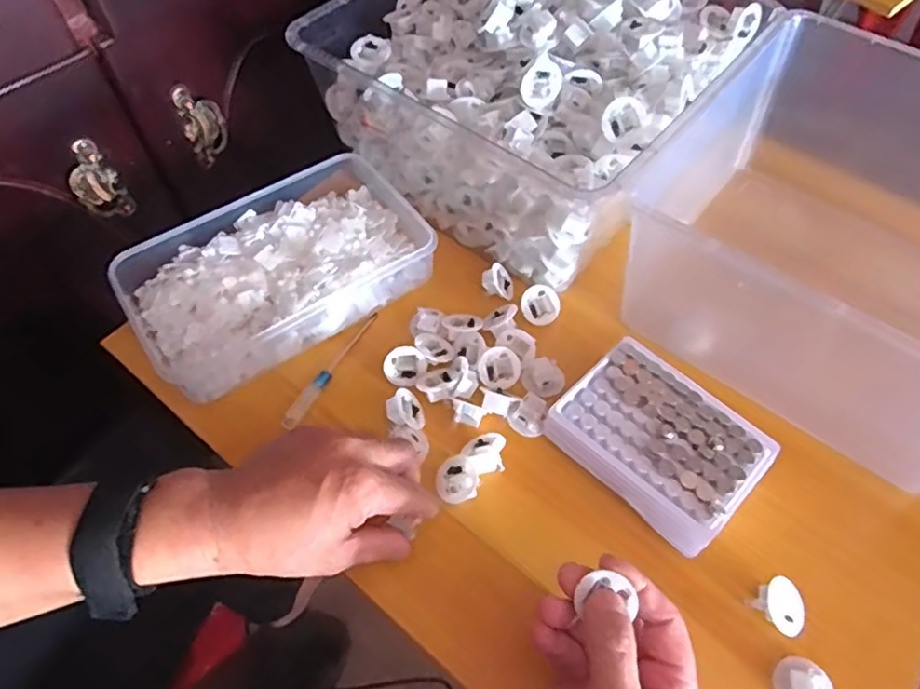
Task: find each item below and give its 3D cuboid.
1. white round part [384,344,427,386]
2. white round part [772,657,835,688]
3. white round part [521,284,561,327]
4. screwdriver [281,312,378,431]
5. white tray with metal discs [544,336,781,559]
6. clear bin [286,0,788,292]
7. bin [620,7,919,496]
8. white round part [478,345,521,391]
[{"bbox_3d":[-0.044,0.017,0.479,0.033,0.032,0.015,-6,16,-11],"label":"white round part"},{"bbox_3d":[0.206,0.206,0.361,0.029,0.020,0.031,-39,67,-23],"label":"white round part"},{"bbox_3d":[0.067,-0.034,0.510,0.034,0.015,0.034,0,89,-8],"label":"white round part"},{"bbox_3d":[-0.104,0.020,0.494,0.012,0.014,0.120,31,62,16],"label":"screwdriver"},{"bbox_3d":[0.141,0.066,0.430,0.131,0.034,0.095,40,65,21],"label":"white tray with metal discs"},{"bbox_3d":[0.067,-0.240,0.556,0.314,0.143,0.306,32,62,17],"label":"clear bin"},{"bbox_3d":[0.307,-0.078,0.466,0.295,0.159,0.270,34,63,18],"label":"bin"},{"bbox_3d":[0.030,0.019,0.478,0.033,0.016,0.033,-44,96,-4],"label":"white round part"}]

